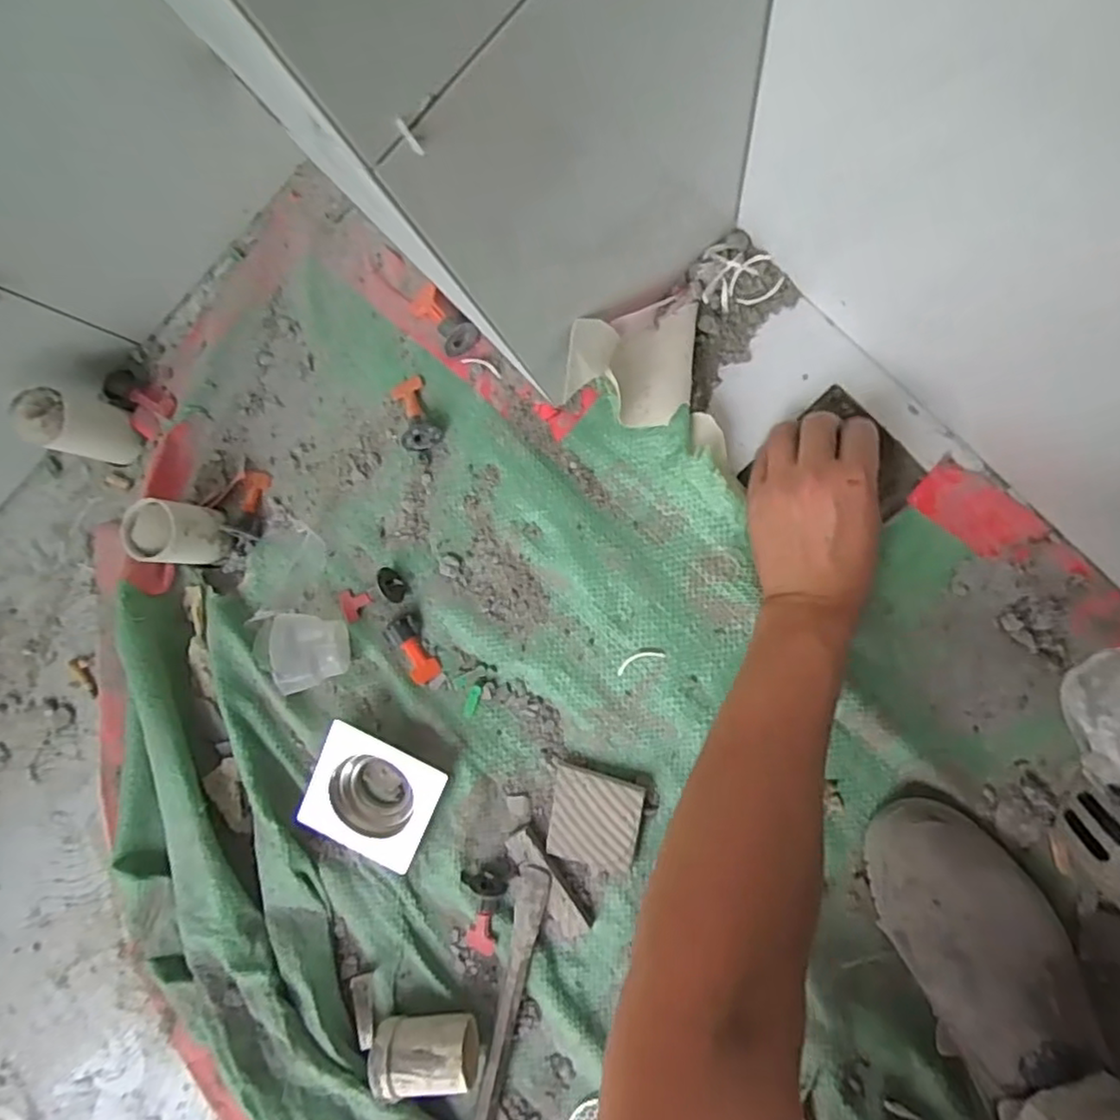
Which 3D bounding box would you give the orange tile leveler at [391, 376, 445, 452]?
[{"bbox_3d":[-0.117,-0.121,0.545,0.031,0.023,0.060,-17,74,9],"label":"orange tile leveler"}]

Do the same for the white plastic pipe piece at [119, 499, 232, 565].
[{"bbox_3d":[-0.316,-0.022,0.554,0.057,0.065,0.050,6,90,10],"label":"white plastic pipe piece"}]

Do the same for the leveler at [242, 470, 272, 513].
[{"bbox_3d":[-0.263,-0.059,0.576,0.024,0.007,0.037,4,90,10],"label":"leveler"}]

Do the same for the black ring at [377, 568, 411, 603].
[{"bbox_3d":[-0.136,0.022,0.539,0.007,0.026,0.030,-24,115,32],"label":"black ring"}]

